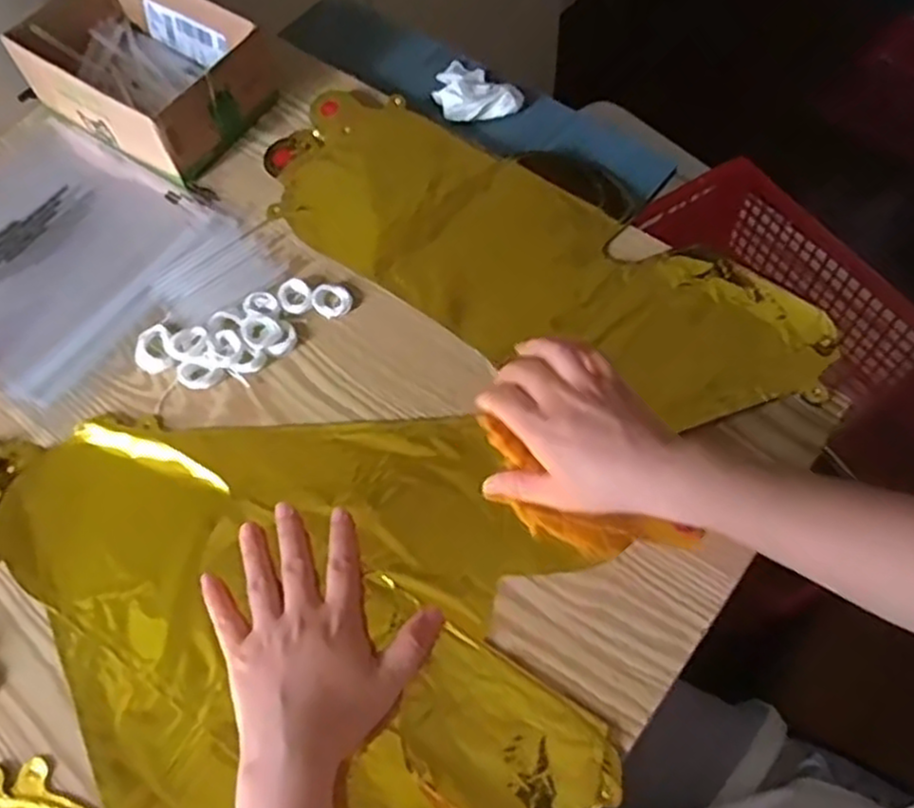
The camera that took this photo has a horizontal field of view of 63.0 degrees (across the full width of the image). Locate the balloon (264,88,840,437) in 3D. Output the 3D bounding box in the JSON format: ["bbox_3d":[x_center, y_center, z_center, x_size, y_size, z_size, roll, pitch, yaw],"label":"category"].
[{"bbox_3d":[0.049,-0.118,0.555,0.434,0.020,0.168,34,69,19],"label":"balloon"}]

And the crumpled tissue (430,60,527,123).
[{"bbox_3d":[0.010,-0.273,0.651,0.084,0.024,0.062,34,69,19],"label":"crumpled tissue"}]

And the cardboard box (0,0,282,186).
[{"bbox_3d":[-0.262,-0.281,0.625,0.194,0.064,0.133,31,68,18],"label":"cardboard box"}]

